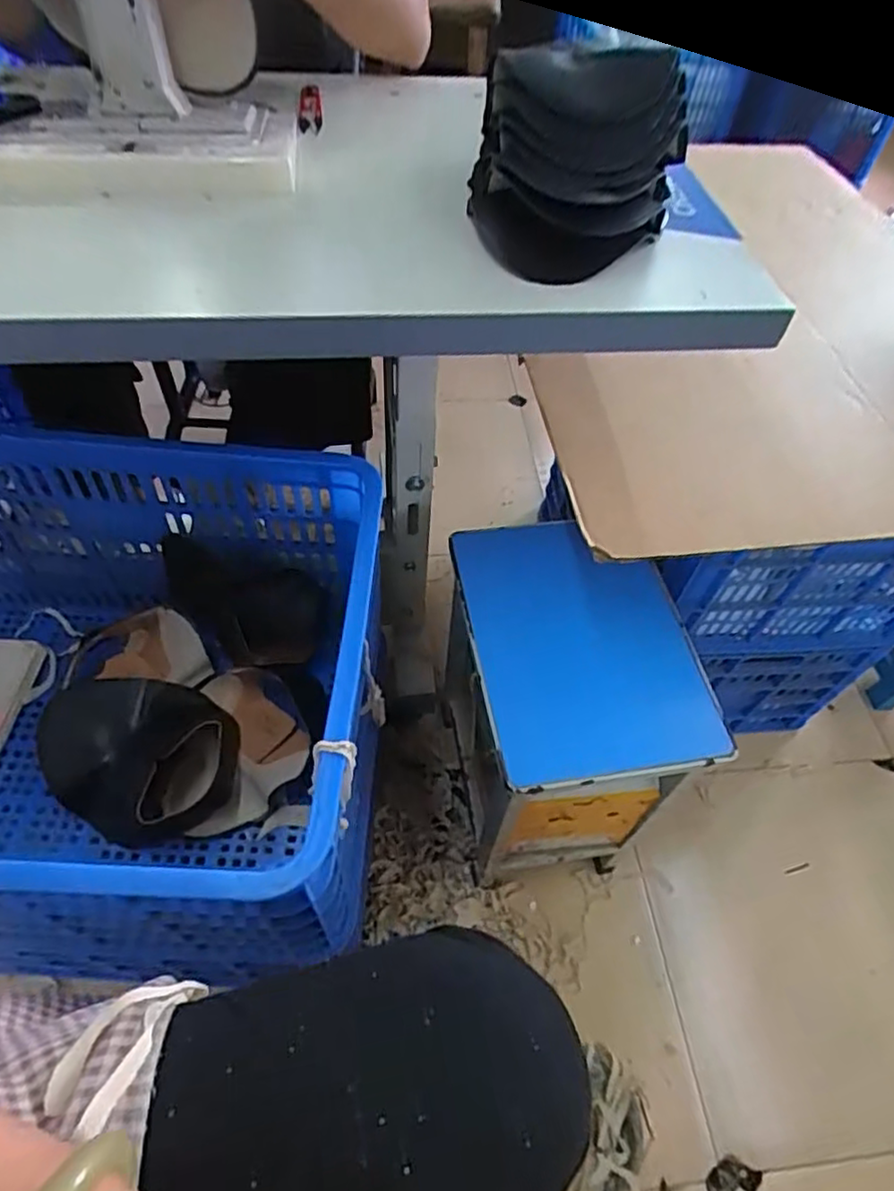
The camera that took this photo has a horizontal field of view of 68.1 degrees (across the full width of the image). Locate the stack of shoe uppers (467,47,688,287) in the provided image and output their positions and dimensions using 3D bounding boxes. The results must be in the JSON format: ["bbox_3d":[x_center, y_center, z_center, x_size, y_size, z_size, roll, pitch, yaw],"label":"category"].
[{"bbox_3d":[0.116,-0.358,0.559,0.182,0.113,0.155,1,53,-4],"label":"stack of shoe uppers"}]

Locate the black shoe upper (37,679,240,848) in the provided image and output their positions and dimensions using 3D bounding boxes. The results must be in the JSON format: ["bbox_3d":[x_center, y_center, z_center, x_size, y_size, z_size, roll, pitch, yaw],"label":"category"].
[{"bbox_3d":[-0.340,0.162,0.727,0.215,0.074,0.147,8,53,2],"label":"black shoe upper"}]

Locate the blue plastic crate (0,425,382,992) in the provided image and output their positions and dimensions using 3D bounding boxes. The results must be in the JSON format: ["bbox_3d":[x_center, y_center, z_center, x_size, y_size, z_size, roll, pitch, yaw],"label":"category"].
[{"bbox_3d":[-0.378,0.096,0.651,0.603,0.294,0.413,5,53,-1],"label":"blue plastic crate"}]

